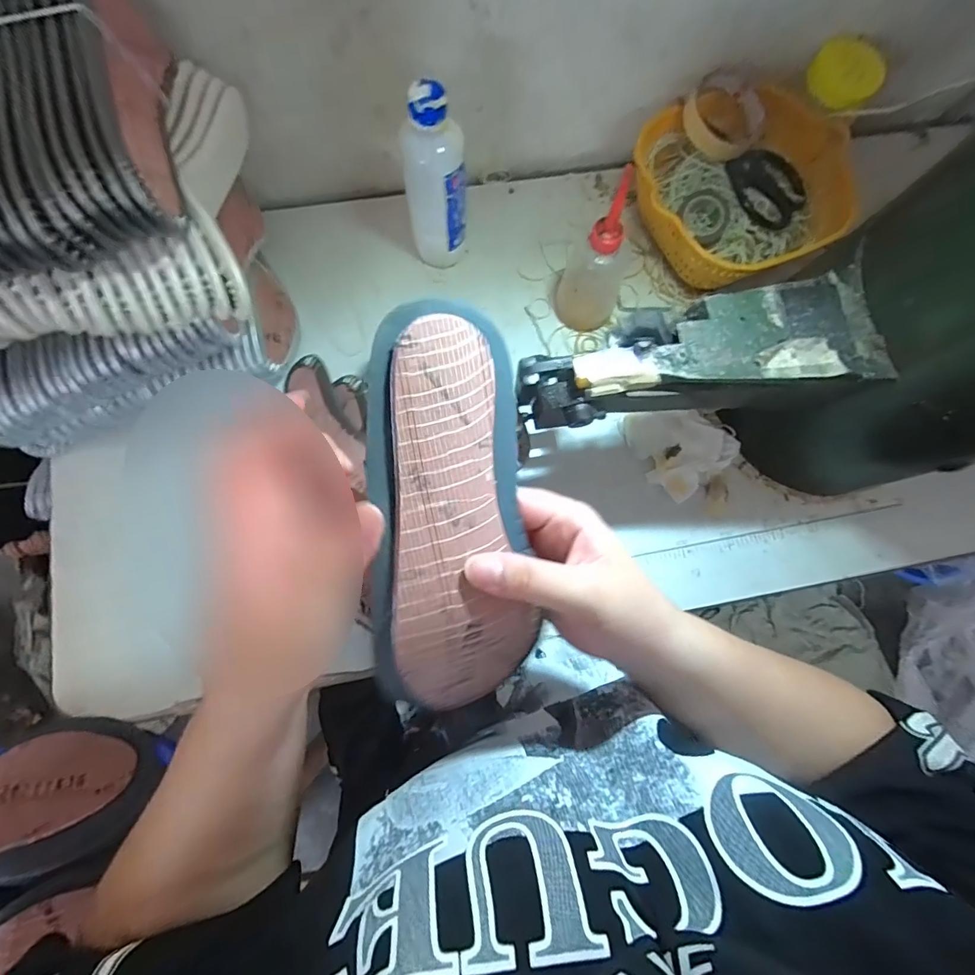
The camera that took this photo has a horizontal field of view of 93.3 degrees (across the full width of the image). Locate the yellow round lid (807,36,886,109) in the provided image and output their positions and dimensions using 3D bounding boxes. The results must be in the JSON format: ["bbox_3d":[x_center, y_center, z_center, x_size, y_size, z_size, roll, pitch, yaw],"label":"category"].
[{"bbox_3d":[0.369,-0.427,0.475,0.072,0.049,0.008,29,56,-13],"label":"yellow round lid"}]

